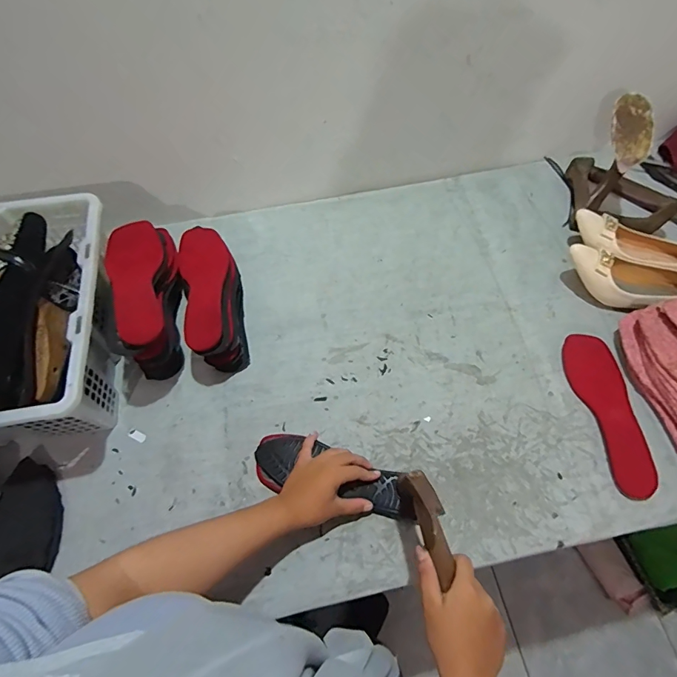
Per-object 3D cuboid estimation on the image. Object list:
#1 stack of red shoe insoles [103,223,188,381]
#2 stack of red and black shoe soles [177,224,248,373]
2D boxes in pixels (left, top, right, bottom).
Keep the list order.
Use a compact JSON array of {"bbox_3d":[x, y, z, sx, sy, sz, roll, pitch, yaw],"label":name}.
[{"bbox_3d":[-0.298,-0.068,0.660,0.100,0.134,0.245,-17,64,-7],"label":"stack of red shoe insoles"},{"bbox_3d":[-0.202,-0.070,0.691,0.085,0.095,0.242,-16,64,-7],"label":"stack of red and black shoe soles"}]

